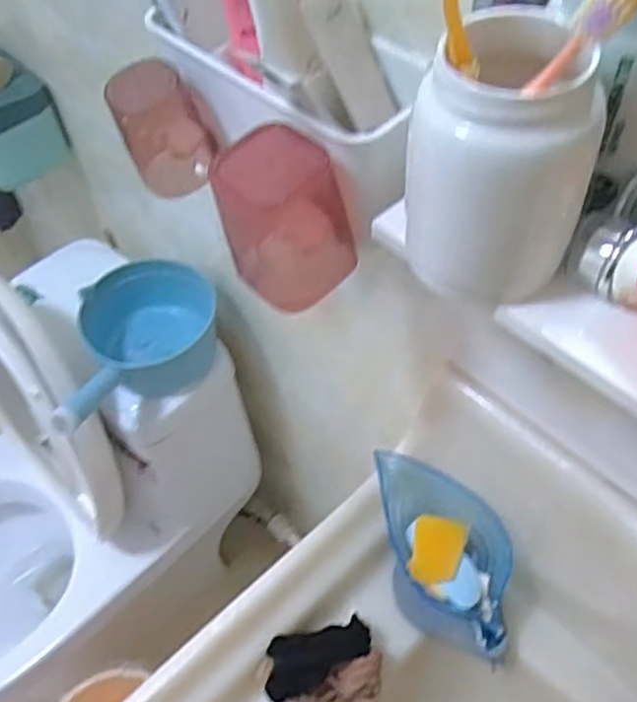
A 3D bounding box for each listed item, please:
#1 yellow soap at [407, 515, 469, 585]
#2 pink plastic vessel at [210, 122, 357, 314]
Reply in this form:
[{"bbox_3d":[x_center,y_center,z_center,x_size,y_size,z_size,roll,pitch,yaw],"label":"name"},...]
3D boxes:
[{"bbox_3d":[0.099,0.164,0.573,0.042,0.012,0.055,10,55,11],"label":"yellow soap"},{"bbox_3d":[-0.019,-0.080,0.435,0.070,0.099,0.062,-36,59,-21],"label":"pink plastic vessel"}]

